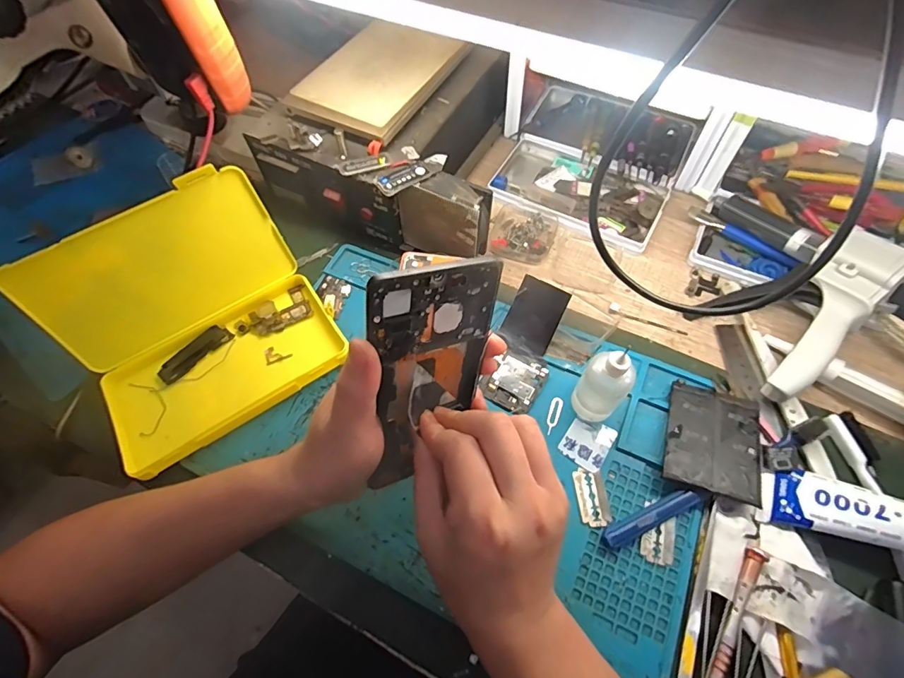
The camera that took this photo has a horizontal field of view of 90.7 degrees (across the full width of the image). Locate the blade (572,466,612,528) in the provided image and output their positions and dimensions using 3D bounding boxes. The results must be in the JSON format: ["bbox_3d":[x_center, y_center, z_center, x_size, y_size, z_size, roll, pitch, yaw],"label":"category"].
[{"bbox_3d":[0.105,0.118,0.333,0.022,0.004,0.041,-6,61,-2],"label":"blade"}]

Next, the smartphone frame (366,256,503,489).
[{"bbox_3d":[-0.013,0.028,0.266,0.074,0.160,0.011,-15,43,-27],"label":"smartphone frame"}]

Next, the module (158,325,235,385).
[{"bbox_3d":[-0.230,0.011,0.398,0.023,0.007,0.066,38,69,20],"label":"module"}]

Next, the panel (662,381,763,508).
[{"bbox_3d":[0.200,0.076,0.341,0.063,0.004,0.087,14,54,15],"label":"panel"}]

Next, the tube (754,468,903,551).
[{"bbox_3d":[0.286,0.121,0.303,0.131,0.035,0.037,13,62,9],"label":"tube"}]

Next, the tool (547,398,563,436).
[{"bbox_3d":[0.083,0.063,0.366,0.010,0.004,0.033,21,66,6],"label":"tool"}]

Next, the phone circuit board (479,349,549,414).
[{"bbox_3d":[0.052,0.037,0.380,0.046,0.004,0.048,27,65,15],"label":"phone circuit board"}]

